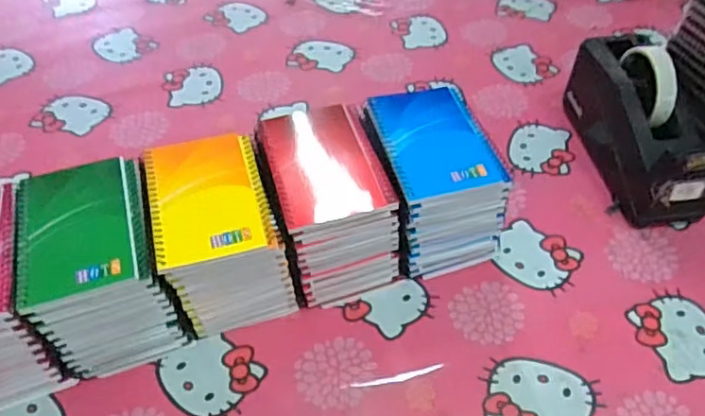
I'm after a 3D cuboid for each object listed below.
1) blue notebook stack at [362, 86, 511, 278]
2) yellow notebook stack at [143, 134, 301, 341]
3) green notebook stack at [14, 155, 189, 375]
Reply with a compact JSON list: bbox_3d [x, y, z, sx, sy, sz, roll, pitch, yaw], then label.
[{"bbox_3d":[0.071,-0.024,0.565,0.099,0.119,0.130,-13,49,-12],"label":"blue notebook stack"},{"bbox_3d":[-0.115,0.025,0.522,0.092,0.114,0.128,-14,49,-13],"label":"yellow notebook stack"},{"bbox_3d":[-0.209,0.050,0.503,0.100,0.118,0.133,-16,50,-13],"label":"green notebook stack"}]

